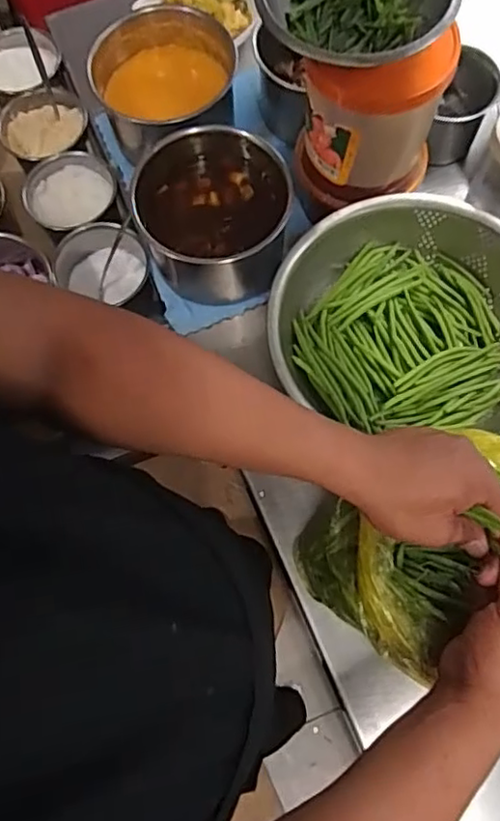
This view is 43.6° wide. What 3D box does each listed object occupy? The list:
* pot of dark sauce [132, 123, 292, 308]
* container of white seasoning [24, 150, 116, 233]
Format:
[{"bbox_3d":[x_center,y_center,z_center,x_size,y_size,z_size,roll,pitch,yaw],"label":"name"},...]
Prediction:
[{"bbox_3d":[-0.039,-0.222,0.727,0.167,0.110,0.172,0,72,1],"label":"pot of dark sauce"},{"bbox_3d":[-0.234,-0.283,0.837,0.107,0.051,0.119,41,77,13],"label":"container of white seasoning"}]

